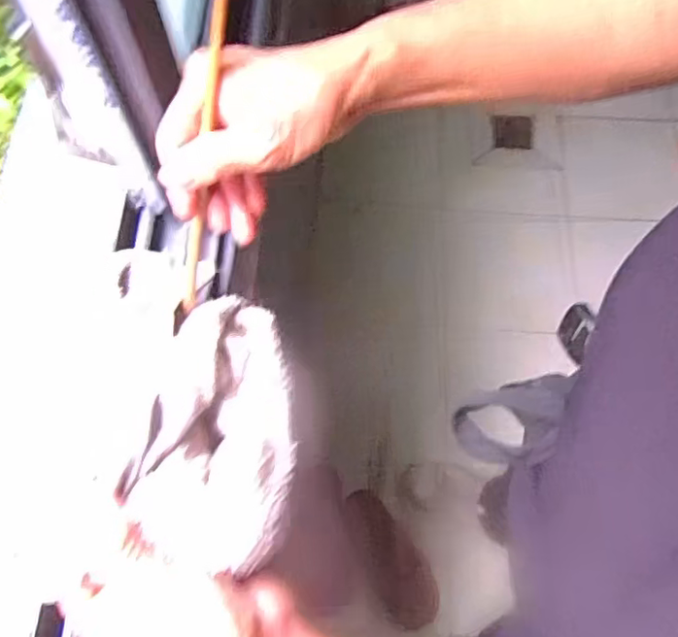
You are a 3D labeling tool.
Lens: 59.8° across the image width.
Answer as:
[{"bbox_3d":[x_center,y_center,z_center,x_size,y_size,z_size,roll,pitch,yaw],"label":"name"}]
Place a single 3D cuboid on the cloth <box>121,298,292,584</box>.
[{"bbox_3d":[-0.067,0.053,0.327,0.081,0.032,0.166,-2,45,-1],"label":"cloth"}]

